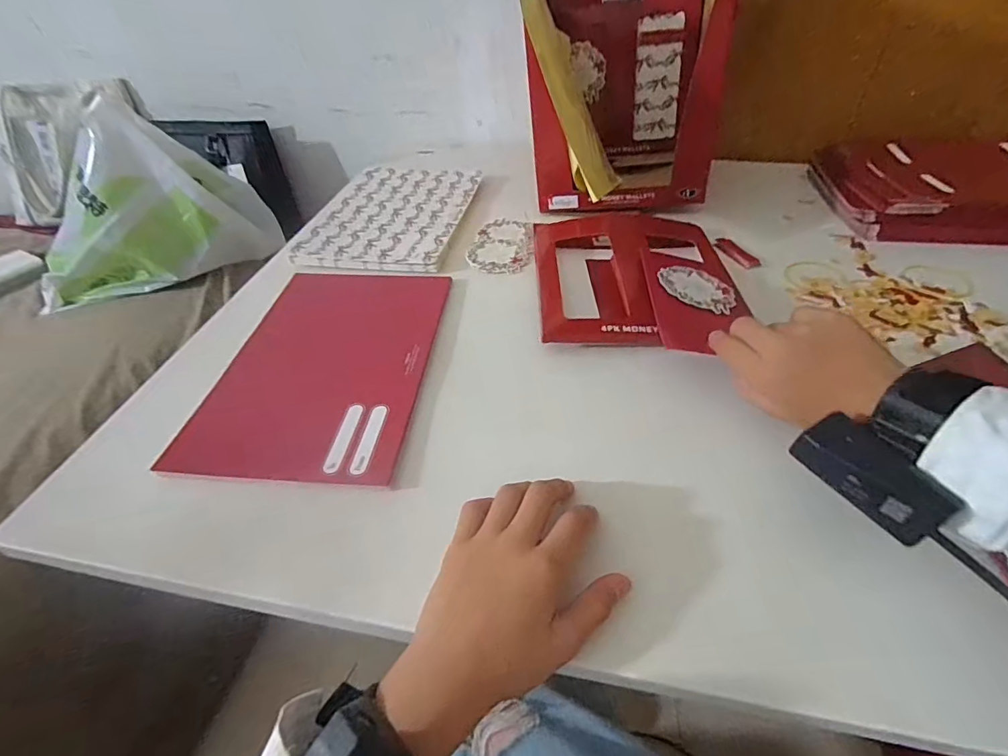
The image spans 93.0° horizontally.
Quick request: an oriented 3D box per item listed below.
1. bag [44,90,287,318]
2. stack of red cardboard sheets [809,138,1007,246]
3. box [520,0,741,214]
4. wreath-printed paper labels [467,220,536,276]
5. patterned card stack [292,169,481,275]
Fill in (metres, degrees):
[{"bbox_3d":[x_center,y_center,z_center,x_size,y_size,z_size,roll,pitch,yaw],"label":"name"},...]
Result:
[{"bbox_3d":[-0.512,-0.238,0.674,0.334,0.225,0.103,-26,47,-23],"label":"bag"},{"bbox_3d":[0.538,-0.228,0.581,0.258,0.056,0.193,5,43,8],"label":"stack of red cardboard sheets"},{"bbox_3d":[0.139,-0.373,0.603,0.208,0.253,0.247,2,43,5],"label":"box"},{"bbox_3d":[-0.001,-0.160,0.563,0.073,0.004,0.126,6,43,9],"label":"wreath-printed paper labels"},{"bbox_3d":[-0.142,-0.211,0.617,0.181,0.017,0.264,3,43,6],"label":"patterned card stack"}]

